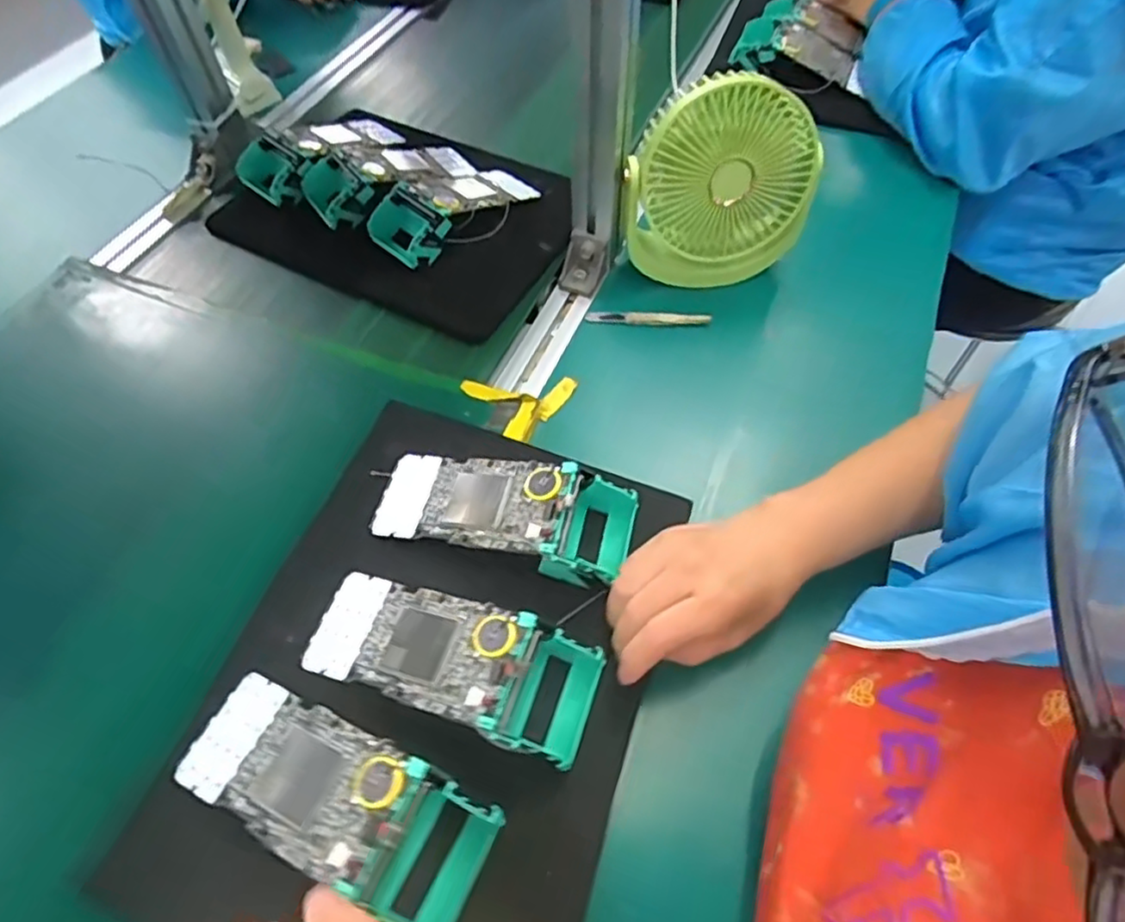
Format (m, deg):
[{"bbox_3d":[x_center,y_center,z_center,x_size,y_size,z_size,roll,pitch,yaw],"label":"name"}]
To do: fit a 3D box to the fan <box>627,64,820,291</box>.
[{"bbox_3d":[0.133,-0.236,0.563,0.147,0.158,0.070,-13,58,-8],"label":"fan"}]

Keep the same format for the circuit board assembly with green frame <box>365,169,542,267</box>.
[{"bbox_3d":[-0.110,-0.257,0.656,0.080,0.051,0.162,39,65,22],"label":"circuit board assembly with green frame"}]

